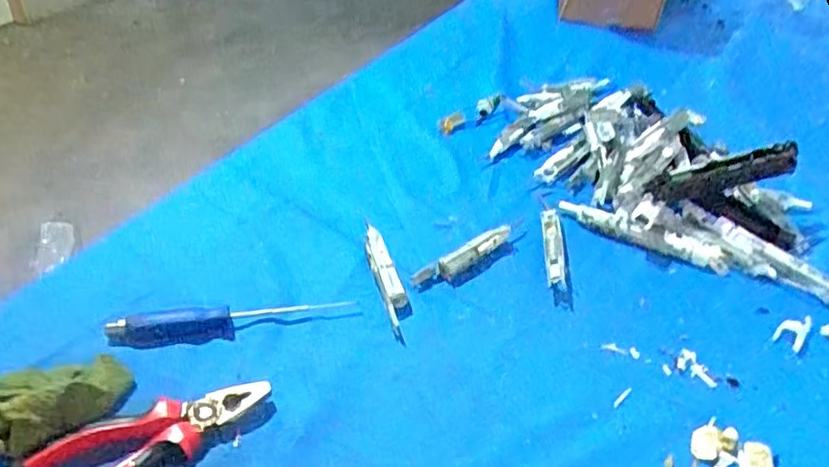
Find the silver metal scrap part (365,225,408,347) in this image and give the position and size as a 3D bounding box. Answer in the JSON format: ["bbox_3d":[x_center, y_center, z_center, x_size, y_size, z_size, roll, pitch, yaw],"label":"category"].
[{"bbox_3d":[-0.024,0.039,0.556,0.022,0.017,0.124,-8,42,-14],"label":"silver metal scrap part"}]

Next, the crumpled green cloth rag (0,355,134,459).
[{"bbox_3d":[-0.252,0.117,0.435,0.107,0.038,0.057,-19,45,-25],"label":"crumpled green cloth rag"}]

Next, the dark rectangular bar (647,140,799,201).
[{"bbox_3d":[0.308,-0.060,0.626,0.153,0.025,0.024,-14,42,-1],"label":"dark rectangular bar"}]

